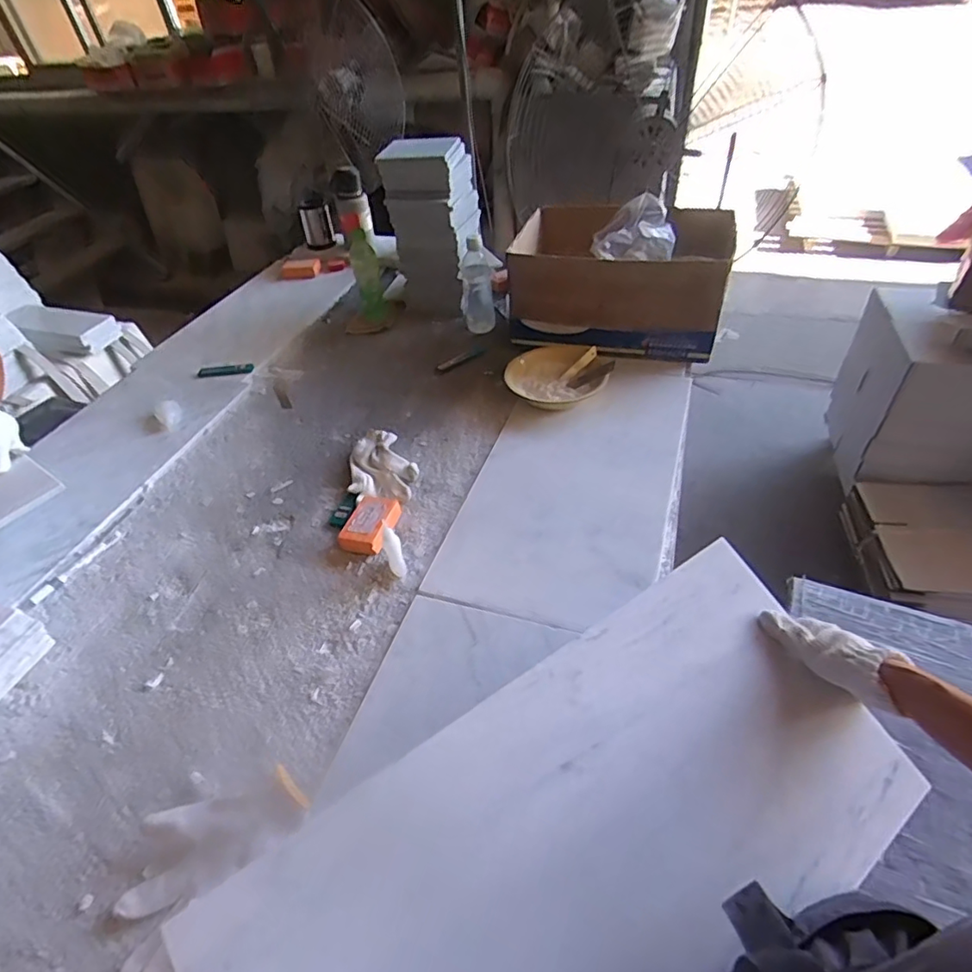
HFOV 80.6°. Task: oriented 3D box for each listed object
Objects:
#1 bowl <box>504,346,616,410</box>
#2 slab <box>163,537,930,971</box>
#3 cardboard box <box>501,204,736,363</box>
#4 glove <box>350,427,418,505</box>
[{"bbox_3d":[0.138,-0.209,1.075,0.178,0.049,0.165,-4,43,4],"label":"bowl"},{"bbox_3d":[0.105,0.294,0.474,0.579,0.022,0.301,-27,70,-25],"label":"slab"},{"bbox_3d":[0.263,-0.427,1.179,0.394,0.200,0.336,6,47,13],"label":"cardboard box"},{"bbox_3d":[-0.172,-0.037,0.964,0.111,0.035,0.165,-9,43,-2],"label":"glove"}]

